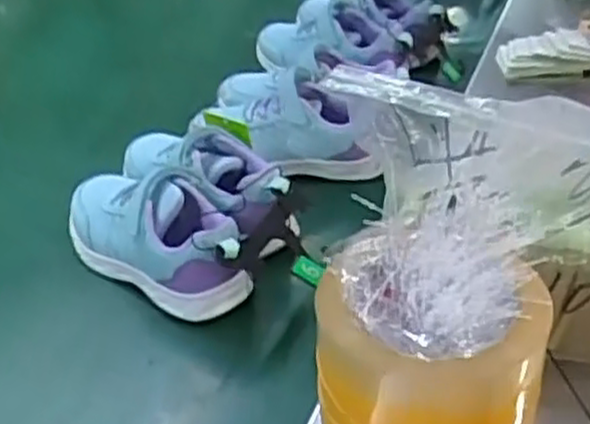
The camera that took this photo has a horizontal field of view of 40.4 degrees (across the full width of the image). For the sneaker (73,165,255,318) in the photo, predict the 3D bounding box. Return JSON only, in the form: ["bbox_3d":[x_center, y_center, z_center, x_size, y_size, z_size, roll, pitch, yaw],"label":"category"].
[{"bbox_3d":[-0.104,0.013,0.606,0.186,0.069,0.076,24,43,36],"label":"sneaker"}]

